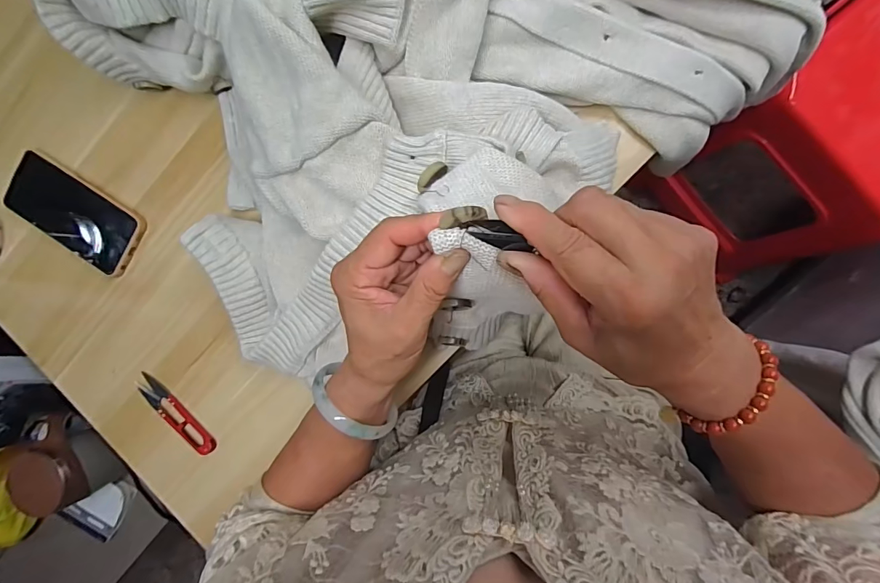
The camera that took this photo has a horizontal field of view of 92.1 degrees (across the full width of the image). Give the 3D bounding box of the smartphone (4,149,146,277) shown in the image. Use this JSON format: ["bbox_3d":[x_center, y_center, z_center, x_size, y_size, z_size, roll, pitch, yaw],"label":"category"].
[{"bbox_3d":[-0.416,-0.088,0.480,0.172,0.015,0.087,28,96,6],"label":"smartphone"}]

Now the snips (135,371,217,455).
[{"bbox_3d":[-0.299,0.139,0.479,0.116,0.010,0.029,41,97,4],"label":"snips"}]

